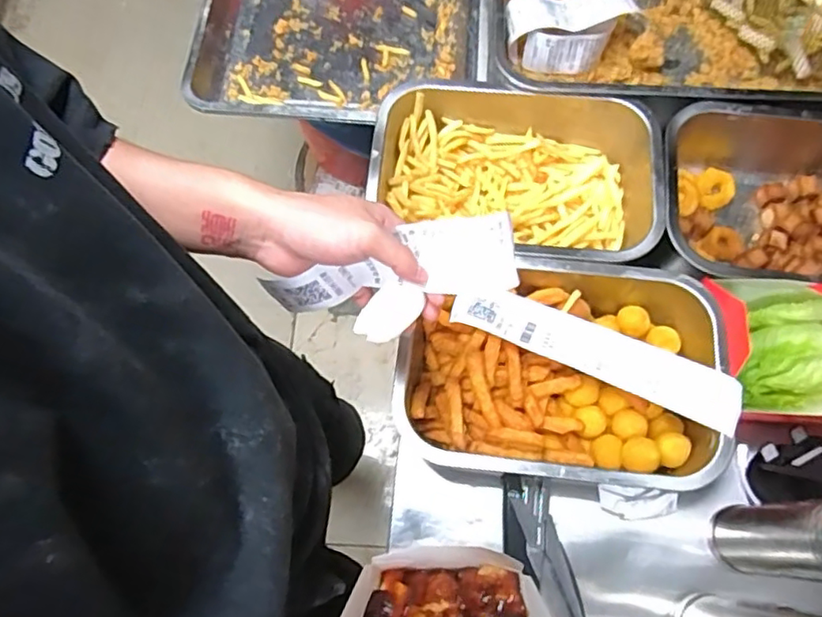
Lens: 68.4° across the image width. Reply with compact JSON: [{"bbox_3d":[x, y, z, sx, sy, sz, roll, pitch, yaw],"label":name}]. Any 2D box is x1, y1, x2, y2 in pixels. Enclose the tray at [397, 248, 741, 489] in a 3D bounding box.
[{"bbox_3d":[0.149,0.065,0.613,0.297,0.087,0.210,6,71,3],"label":"tray"}]

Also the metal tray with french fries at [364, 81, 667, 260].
[{"bbox_3d":[0.115,-0.140,0.694,0.320,0.098,0.218,14,71,6],"label":"metal tray with french fries"}]

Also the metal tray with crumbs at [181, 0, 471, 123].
[{"bbox_3d":[-0.100,-0.517,0.927,0.389,0.065,0.585,3,71,2],"label":"metal tray with crumbs"}]

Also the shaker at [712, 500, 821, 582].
[{"bbox_3d":[0.330,0.196,0.511,0.049,0.194,0.060,2,71,2],"label":"shaker"}]

